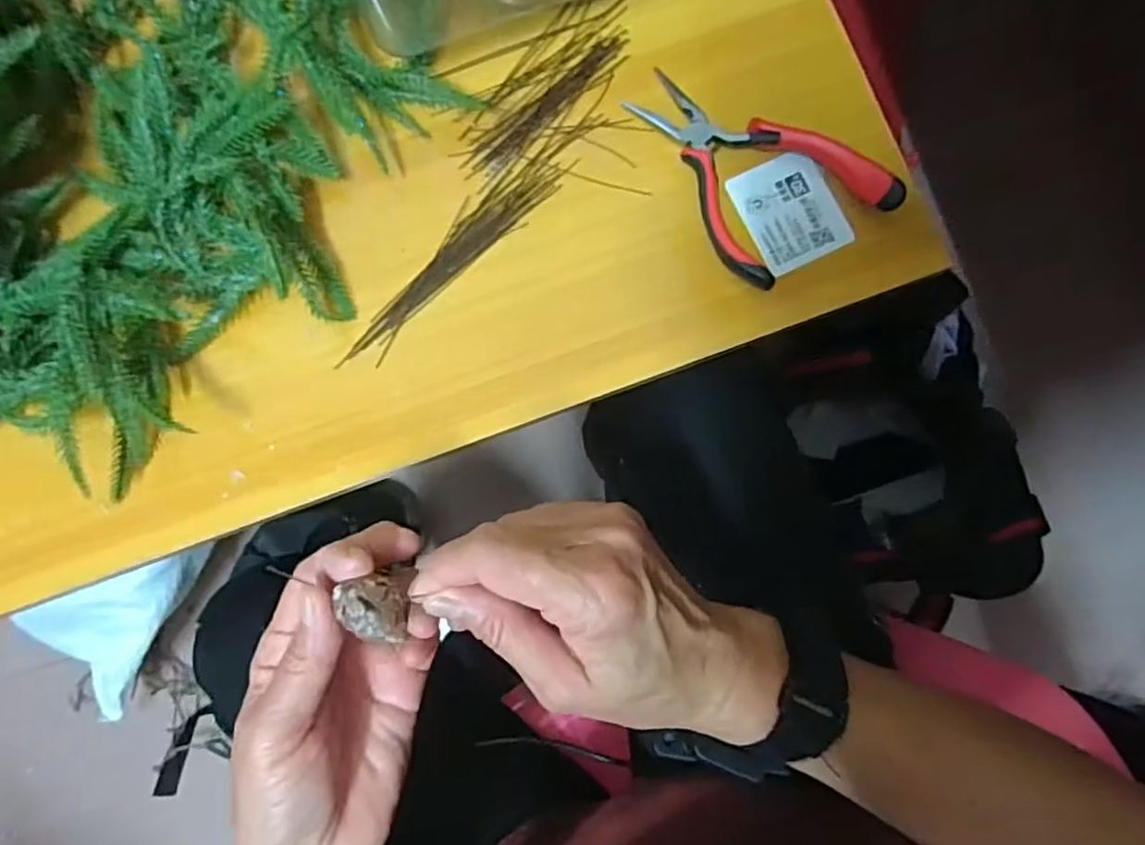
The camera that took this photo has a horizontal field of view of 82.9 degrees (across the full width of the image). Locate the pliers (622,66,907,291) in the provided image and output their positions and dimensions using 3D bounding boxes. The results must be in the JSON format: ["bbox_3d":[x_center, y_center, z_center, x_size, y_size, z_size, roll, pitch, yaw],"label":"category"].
[{"bbox_3d":[0.092,-0.139,0.336,0.086,0.023,0.129,-36,85,-3],"label":"pliers"}]

